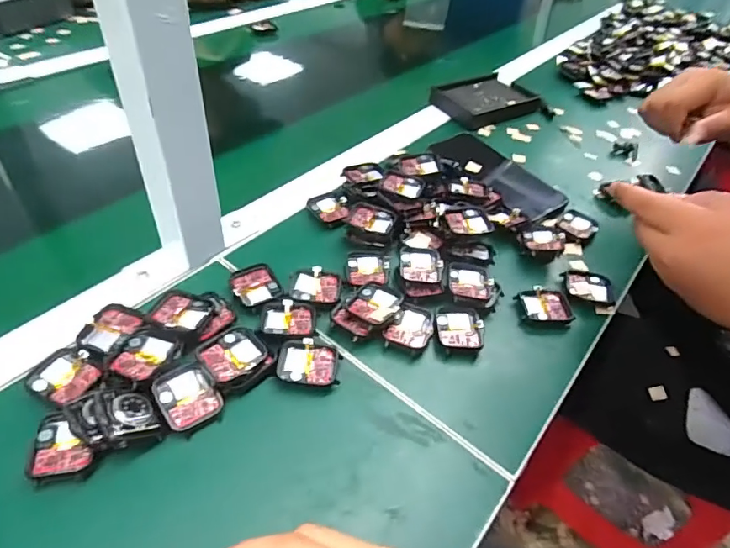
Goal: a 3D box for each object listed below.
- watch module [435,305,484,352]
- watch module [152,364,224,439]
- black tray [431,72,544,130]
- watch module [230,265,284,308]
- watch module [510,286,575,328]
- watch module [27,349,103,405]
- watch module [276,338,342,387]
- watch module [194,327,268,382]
[{"bbox_3d":[0.077,0.044,0.390,0.037,0.011,0.040,3,45,-4],"label":"watch module"},{"bbox_3d":[-0.120,0.084,0.326,0.036,0.016,0.044,-27,54,-30],"label":"watch module"},{"bbox_3d":[0.172,-0.253,0.685,0.151,0.015,0.099,-25,53,-28],"label":"black tray"},{"bbox_3d":[-0.092,0.011,0.407,0.038,0.009,0.044,-14,49,-20],"label":"watch module"},{"bbox_3d":[0.158,0.028,0.423,0.046,0.011,0.036,4,45,-4],"label":"watch module"},{"bbox_3d":[-0.204,0.069,0.329,0.043,0.004,0.037,19,46,11],"label":"watch module"},{"bbox_3d":[-0.041,0.065,0.355,0.045,0.007,0.036,7,45,-1],"label":"watch module"},{"bbox_3d":[-0.094,0.059,0.345,0.038,0.013,0.041,36,52,26],"label":"watch module"}]

